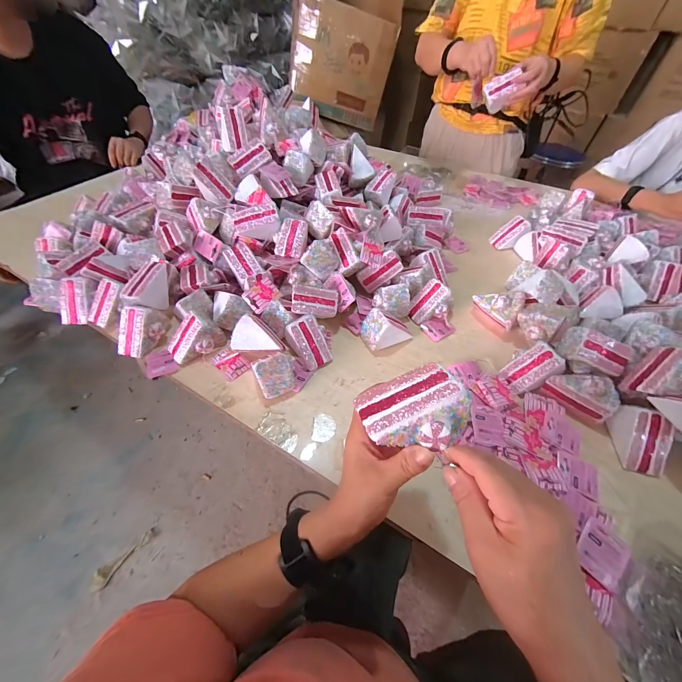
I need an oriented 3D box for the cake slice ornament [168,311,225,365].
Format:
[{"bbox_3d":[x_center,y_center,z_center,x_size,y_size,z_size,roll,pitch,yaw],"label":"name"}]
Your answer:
[{"bbox_3d":[-0.257,-0.010,0.513,0.090,0.052,0.062,-30,58,-24],"label":"cake slice ornament"}]

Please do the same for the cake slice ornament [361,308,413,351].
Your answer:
[{"bbox_3d":[0.087,-0.024,0.536,0.091,0.063,0.055,-8,52,-9],"label":"cake slice ornament"}]

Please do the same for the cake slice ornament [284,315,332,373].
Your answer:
[{"bbox_3d":[-0.055,0.002,0.509,0.056,0.062,0.071,-27,57,-22],"label":"cake slice ornament"}]

